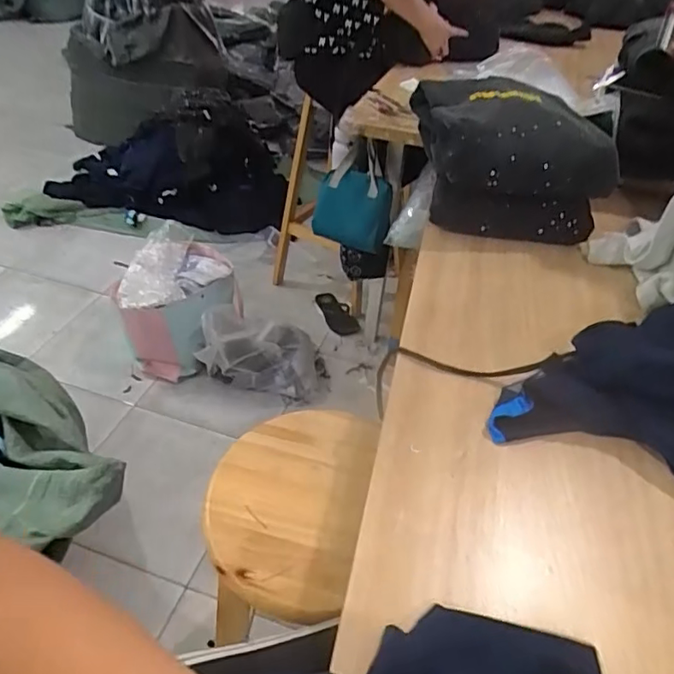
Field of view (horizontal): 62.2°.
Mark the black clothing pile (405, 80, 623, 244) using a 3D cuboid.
[{"bbox_3d":[0.279,-0.303,0.945,0.263,0.176,0.300,1,41,-3],"label":"black clothing pile"}]

